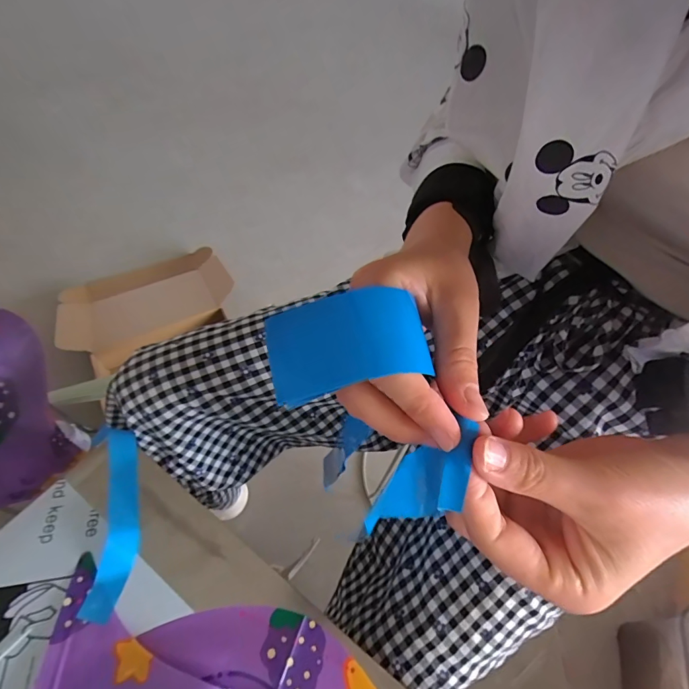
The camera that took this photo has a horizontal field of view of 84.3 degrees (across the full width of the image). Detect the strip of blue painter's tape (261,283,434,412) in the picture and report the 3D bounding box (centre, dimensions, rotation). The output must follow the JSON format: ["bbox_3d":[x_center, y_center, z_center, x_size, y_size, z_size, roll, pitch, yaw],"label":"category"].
[{"bbox_3d":[0.001,-0.002,0.159,0.065,0.007,0.040,-14,74,-6],"label":"strip of blue painter's tape"}]

